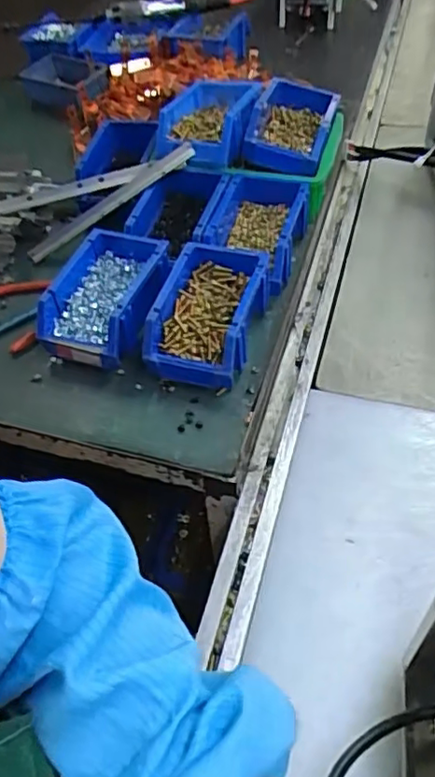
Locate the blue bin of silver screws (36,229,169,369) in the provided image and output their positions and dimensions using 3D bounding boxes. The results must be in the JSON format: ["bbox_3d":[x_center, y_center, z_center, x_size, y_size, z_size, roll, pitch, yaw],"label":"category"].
[{"bbox_3d":[-0.131,-0.104,0.703,0.123,0.073,0.169,11,54,12],"label":"blue bin of silver screws"}]

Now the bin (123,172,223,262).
[{"bbox_3d":[-0.051,-0.221,0.776,0.112,0.059,0.134,3,53,6],"label":"bin"}]

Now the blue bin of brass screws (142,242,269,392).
[{"bbox_3d":[-0.010,-0.085,0.674,0.104,0.070,0.163,12,54,12],"label":"blue bin of brass screws"}]

